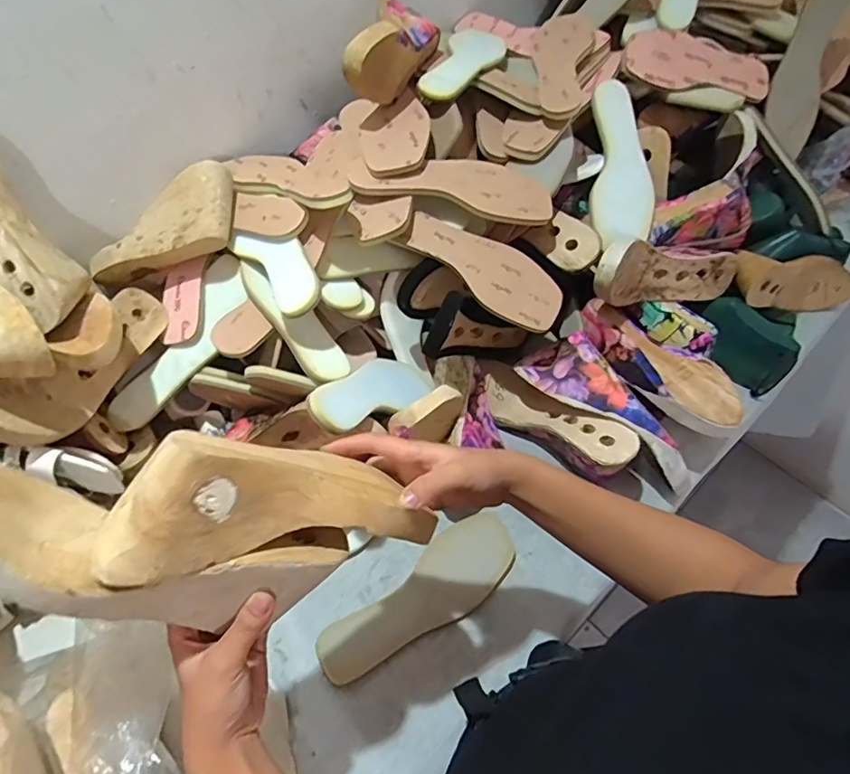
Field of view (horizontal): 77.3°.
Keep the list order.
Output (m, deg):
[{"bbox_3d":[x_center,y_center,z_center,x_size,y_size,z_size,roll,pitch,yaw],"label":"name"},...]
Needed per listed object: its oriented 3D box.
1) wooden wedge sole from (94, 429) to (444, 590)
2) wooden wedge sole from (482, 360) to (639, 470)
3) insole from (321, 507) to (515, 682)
[{"bbox_3d":[-0.088,0.070,0.351,0.208,0.056,0.072,5,49,-32],"label":"wooden wedge sole"},{"bbox_3d":[0.152,0.034,0.653,0.067,0.062,0.226,-36,40,-22],"label":"wooden wedge sole"},{"bbox_3d":[0.001,0.229,0.578,0.237,0.009,0.082,-34,66,-25],"label":"insole"}]

